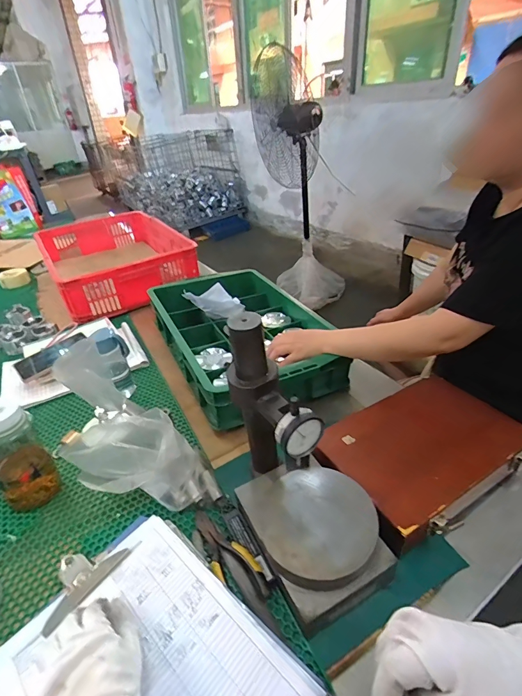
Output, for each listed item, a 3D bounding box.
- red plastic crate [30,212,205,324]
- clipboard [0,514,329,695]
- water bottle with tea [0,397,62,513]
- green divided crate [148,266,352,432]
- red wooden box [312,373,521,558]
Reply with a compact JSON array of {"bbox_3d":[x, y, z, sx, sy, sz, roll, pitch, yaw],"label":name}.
[{"bbox_3d":[-0.534,-0.336,1.328,0.416,0.136,0.676,-22,37,-26],"label":"red plastic crate"},{"bbox_3d":[-0.125,0.349,0.392,0.323,0.032,0.235,26,45,36],"label":"clipboard"},{"bbox_3d":[-0.374,0.158,0.556,0.081,0.184,0.075,25,44,35],"label":"water bottle with tea"},{"bbox_3d":[-0.050,-0.055,0.875,0.327,0.137,0.525,-19,37,-20],"label":"green divided crate"},{"bbox_3d":[0.255,0.167,0.584,0.307,0.065,0.200,-22,37,-25],"label":"red wooden box"}]

